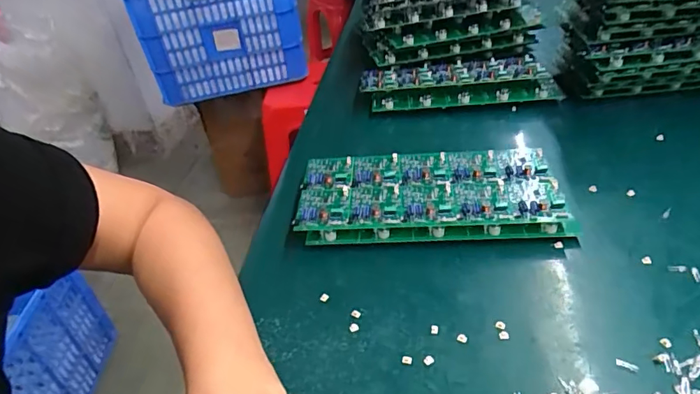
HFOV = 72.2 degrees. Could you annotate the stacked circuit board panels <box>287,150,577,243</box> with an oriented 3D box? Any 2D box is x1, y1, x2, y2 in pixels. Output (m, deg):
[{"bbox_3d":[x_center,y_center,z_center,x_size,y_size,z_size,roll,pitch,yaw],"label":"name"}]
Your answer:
[{"bbox_3d":[0.067,0.000,0.430,0.220,0.026,0.103,-2,37,6],"label":"stacked circuit board panels"}]

